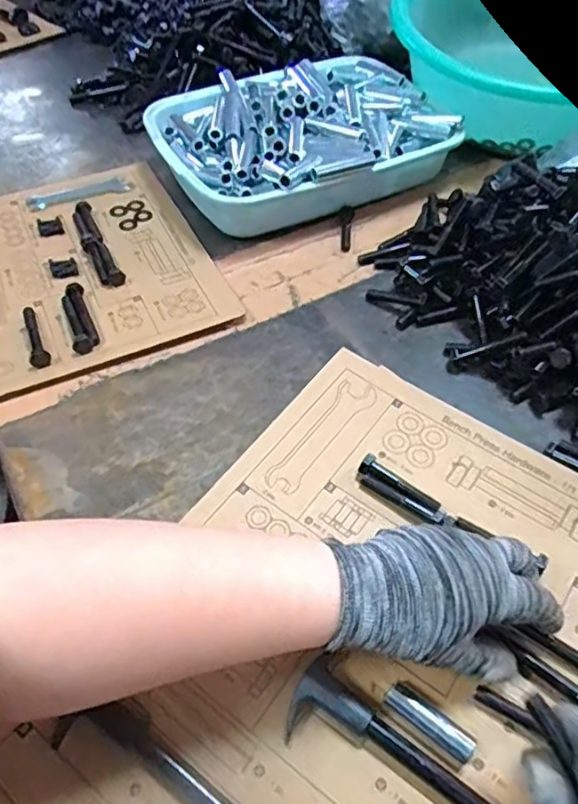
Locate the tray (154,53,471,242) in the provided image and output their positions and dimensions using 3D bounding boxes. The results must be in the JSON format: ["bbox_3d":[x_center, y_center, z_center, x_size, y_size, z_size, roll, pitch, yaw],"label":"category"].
[{"bbox_3d":[0.013,-0.292,0.673,0.312,0.079,0.234,-23,54,-16],"label":"tray"}]

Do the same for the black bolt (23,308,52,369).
[{"bbox_3d":[-0.220,-0.059,0.515,0.015,0.017,0.079,-22,54,-15],"label":"black bolt"}]

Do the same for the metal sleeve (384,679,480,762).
[{"bbox_3d":[0.076,0.174,0.326,0.051,0.010,0.015,31,58,23],"label":"metal sleeve"}]

